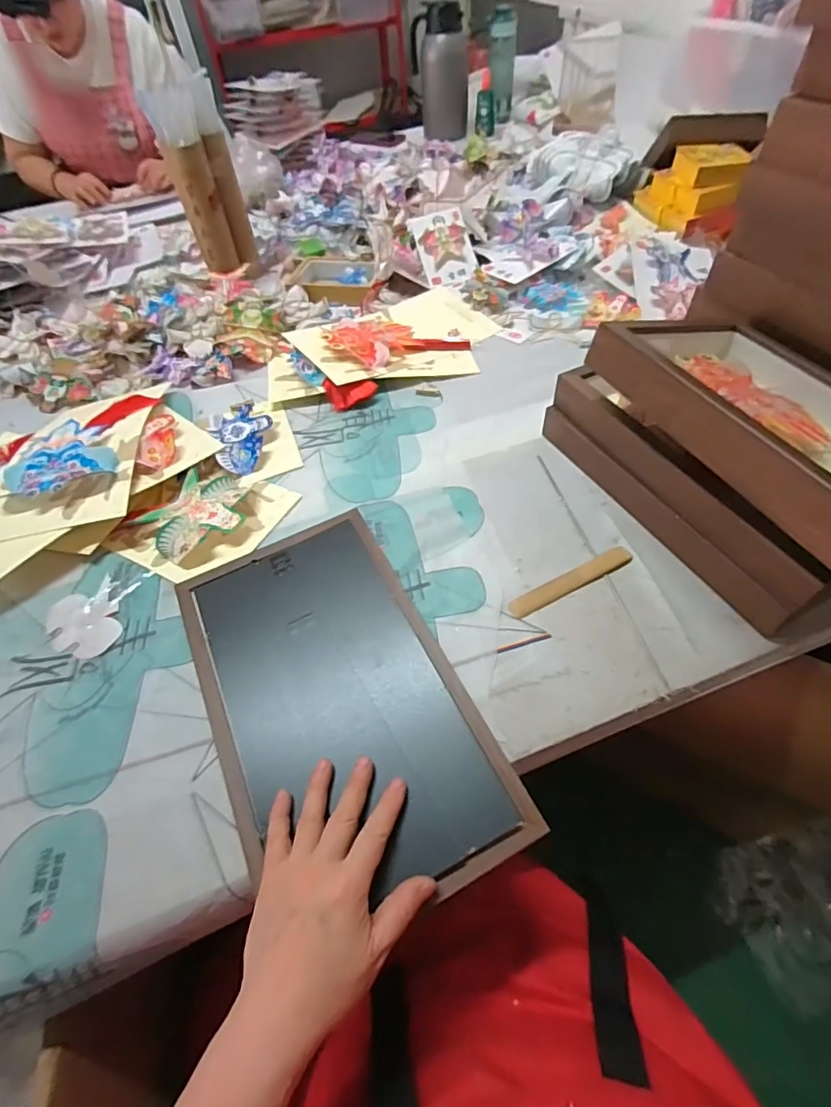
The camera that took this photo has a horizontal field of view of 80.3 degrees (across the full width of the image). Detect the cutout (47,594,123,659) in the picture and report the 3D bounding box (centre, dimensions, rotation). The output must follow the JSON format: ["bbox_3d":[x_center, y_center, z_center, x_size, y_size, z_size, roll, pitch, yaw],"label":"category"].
[{"bbox_3d":[-0.354,0.076,0.525,0.087,0.005,0.064,6,55,9],"label":"cutout"}]

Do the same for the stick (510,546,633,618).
[{"bbox_3d":[0.162,0.028,0.514,0.141,0.004,0.024,-25,56,-9],"label":"stick"}]

